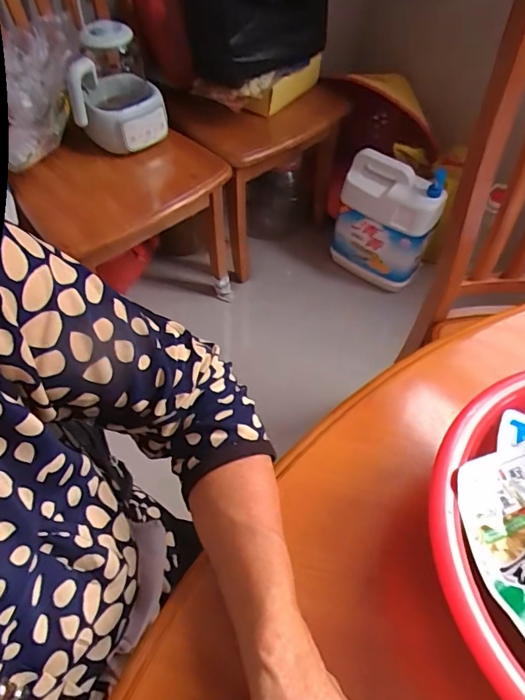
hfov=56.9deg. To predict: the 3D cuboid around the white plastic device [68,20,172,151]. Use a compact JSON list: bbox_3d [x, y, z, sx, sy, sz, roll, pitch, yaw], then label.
[{"bbox_3d":[-0.308,-0.556,1.036,0.179,0.218,0.162,-6,55,-6],"label":"white plastic device"}]

